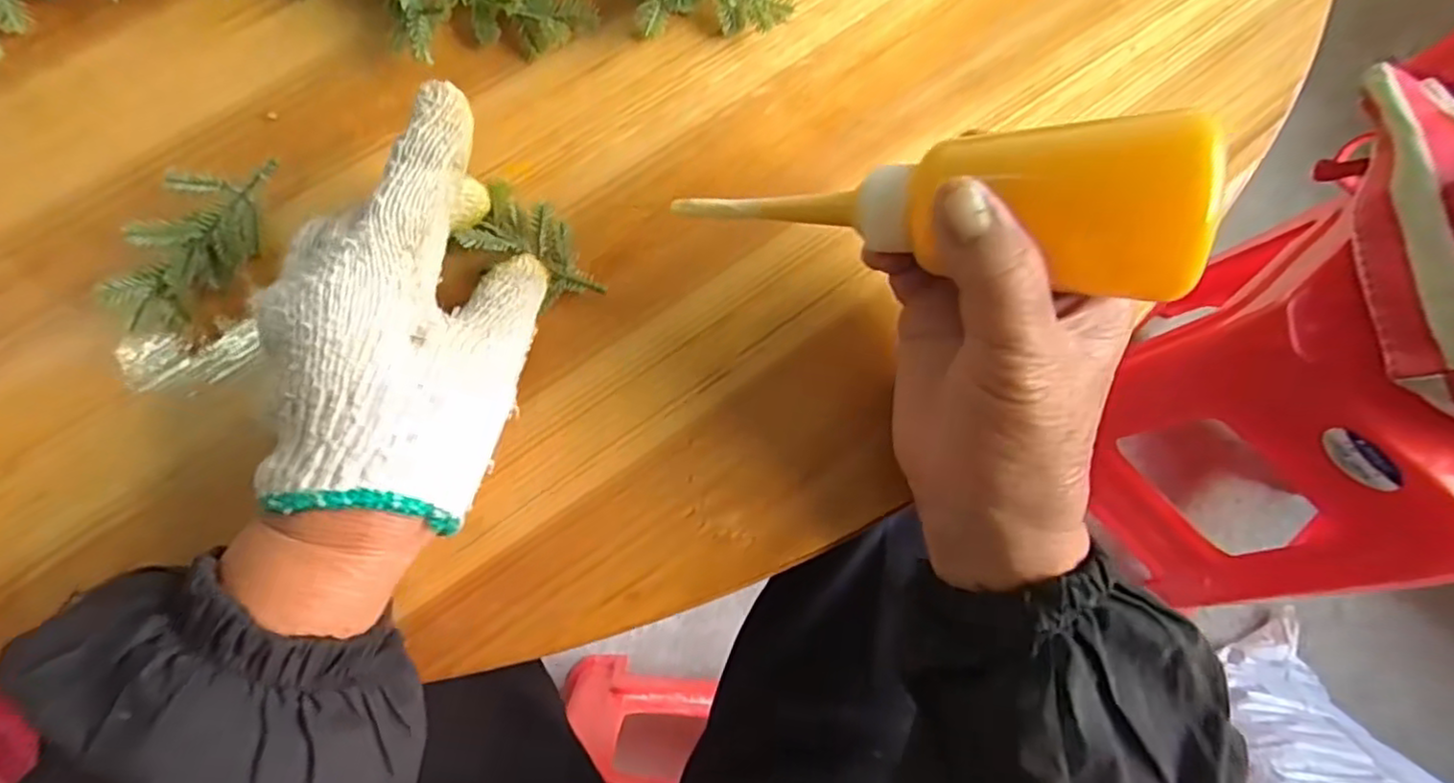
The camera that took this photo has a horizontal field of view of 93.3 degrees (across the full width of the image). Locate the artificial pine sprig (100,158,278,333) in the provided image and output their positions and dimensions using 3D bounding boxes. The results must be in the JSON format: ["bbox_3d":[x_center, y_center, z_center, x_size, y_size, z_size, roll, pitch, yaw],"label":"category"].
[{"bbox_3d":[-0.233,-0.067,0.306,0.037,0.025,0.085,23,78,6],"label":"artificial pine sprig"}]

